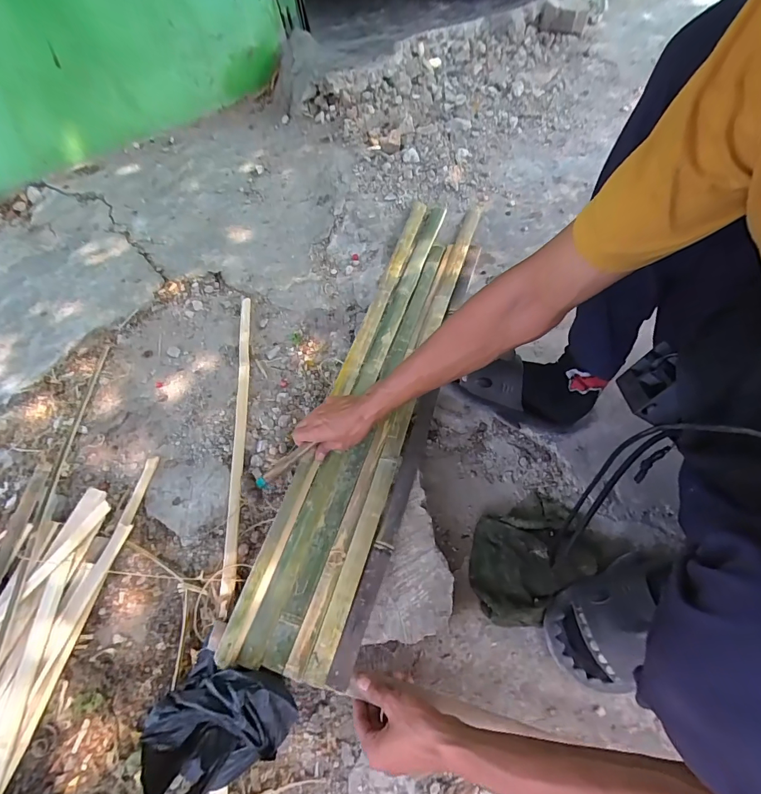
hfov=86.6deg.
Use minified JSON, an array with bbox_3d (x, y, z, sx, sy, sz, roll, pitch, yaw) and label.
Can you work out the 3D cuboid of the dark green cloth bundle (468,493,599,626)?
[{"bbox_3d":[0.219,0.241,0.614,0.199,0.063,0.149,-35,59,-14],"label":"dark green cloth bundle"}]

